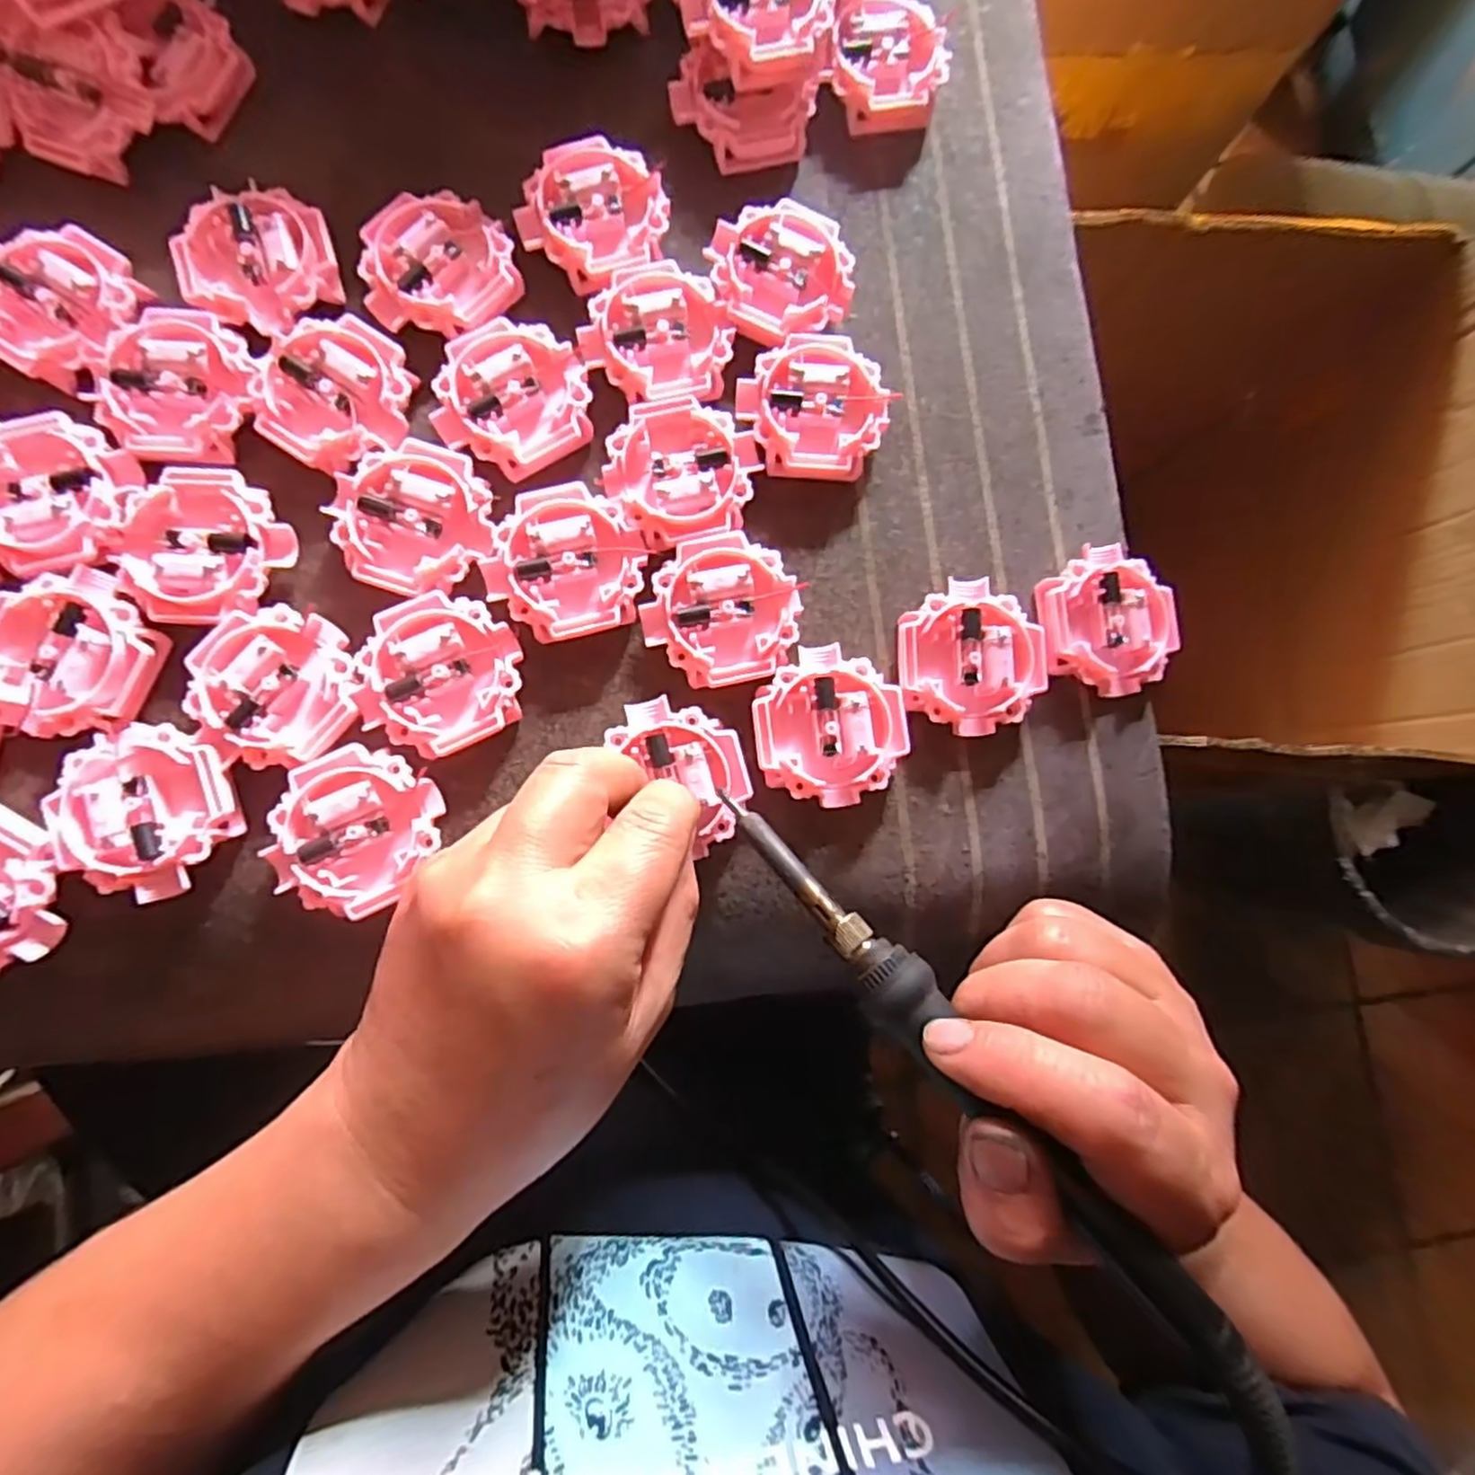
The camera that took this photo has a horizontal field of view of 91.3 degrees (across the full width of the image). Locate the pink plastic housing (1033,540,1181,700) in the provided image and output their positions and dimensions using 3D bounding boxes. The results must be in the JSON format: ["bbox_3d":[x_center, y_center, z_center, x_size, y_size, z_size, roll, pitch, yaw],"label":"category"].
[{"bbox_3d":[0.138,-0.043,0.269,0.050,0.016,0.053,0,83,-4],"label":"pink plastic housing"}]

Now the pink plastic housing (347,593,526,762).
[{"bbox_3d":[-0.101,-0.021,0.246,0.052,0.015,0.051,-26,86,-6],"label":"pink plastic housing"}]

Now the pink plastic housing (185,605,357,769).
[{"bbox_3d":[-0.152,-0.018,0.241,0.051,0.013,0.048,40,83,2],"label":"pink plastic housing"}]

